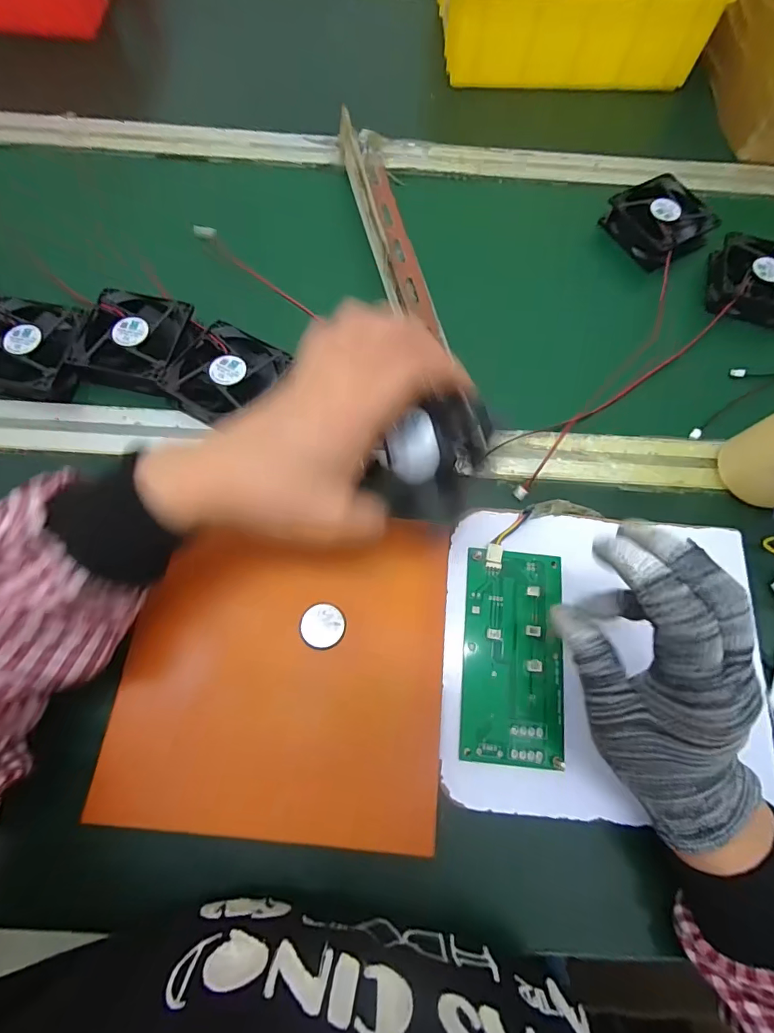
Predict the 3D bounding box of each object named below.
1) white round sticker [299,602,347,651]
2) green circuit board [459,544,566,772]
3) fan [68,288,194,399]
[{"bbox_3d":[-0.042,0.071,0.298,0.028,0.006,0.029,0,70,-1],"label":"white round sticker"},{"bbox_3d":[0.084,0.089,0.301,0.064,0.009,0.133,6,70,1],"label":"green circuit board"},{"bbox_3d":[-0.204,-0.146,0.375,0.087,0.021,0.084,15,71,4],"label":"fan"}]

